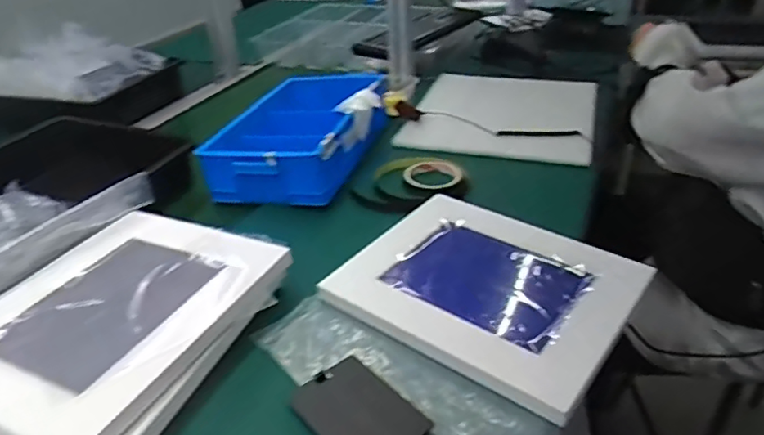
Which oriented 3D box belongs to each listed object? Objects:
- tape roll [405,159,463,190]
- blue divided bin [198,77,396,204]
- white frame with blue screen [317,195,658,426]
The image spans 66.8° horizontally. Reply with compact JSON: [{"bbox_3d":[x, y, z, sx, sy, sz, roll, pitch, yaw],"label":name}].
[{"bbox_3d":[0.072,-0.071,0.904,0.084,0.017,0.084,-2,32,1],"label":"tape roll"},{"bbox_3d":[-0.128,-0.141,0.969,0.220,0.096,0.338,7,33,15],"label":"blue divided bin"},{"bbox_3d":[0.110,0.071,0.683,0.330,0.033,0.249,22,40,34],"label":"white frame with blue screen"}]

